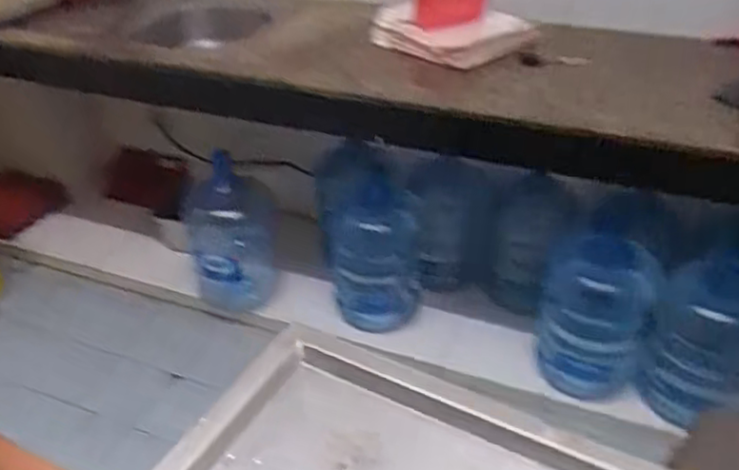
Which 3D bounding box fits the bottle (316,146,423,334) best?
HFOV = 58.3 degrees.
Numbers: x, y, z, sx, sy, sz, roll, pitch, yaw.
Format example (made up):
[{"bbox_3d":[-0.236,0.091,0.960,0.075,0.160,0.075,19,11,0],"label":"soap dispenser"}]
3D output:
[{"bbox_3d":[-0.001,0.012,1.991,0.286,0.458,0.347,-3,35,-2],"label":"bottle"}]

